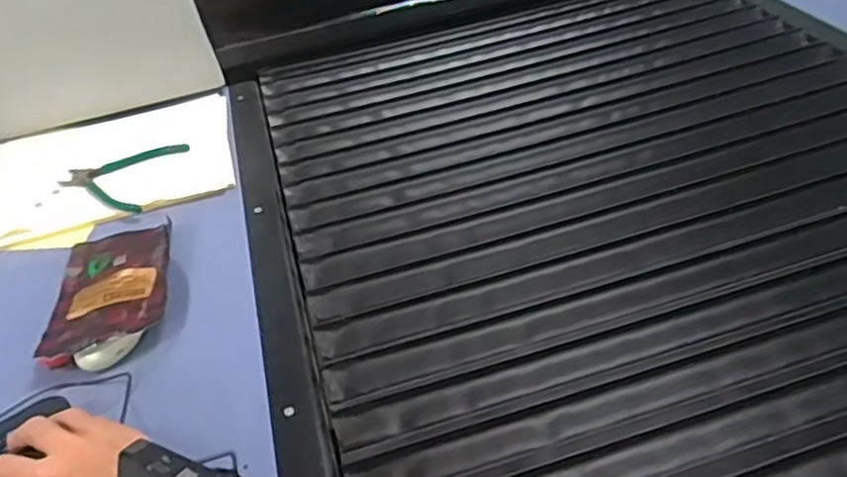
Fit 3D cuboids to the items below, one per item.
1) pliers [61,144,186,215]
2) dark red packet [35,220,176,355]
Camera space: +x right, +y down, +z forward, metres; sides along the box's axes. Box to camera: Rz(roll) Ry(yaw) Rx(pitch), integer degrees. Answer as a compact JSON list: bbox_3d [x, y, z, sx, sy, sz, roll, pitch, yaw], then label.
[{"bbox_3d":[-0.363,-0.079,0.796,0.122,0.006,0.122,5,43,12],"label":"pliers"},{"bbox_3d":[-0.309,0.040,0.661,0.111,0.016,0.153,-10,42,-5],"label":"dark red packet"}]

